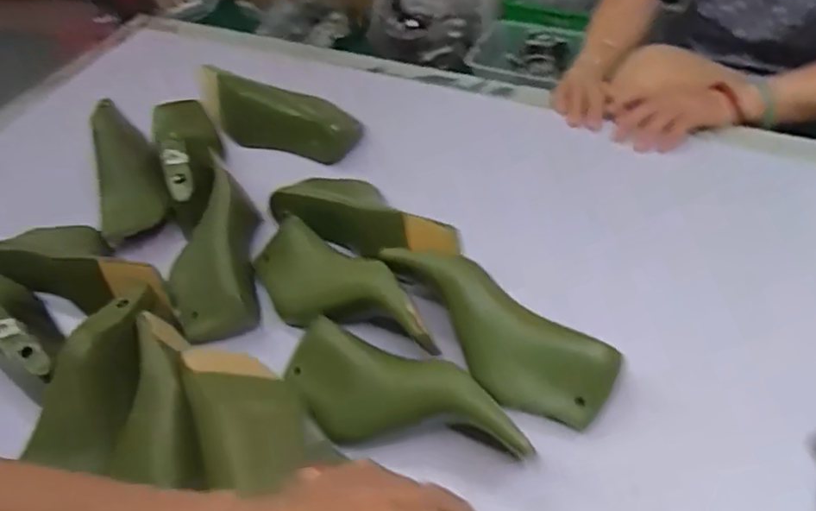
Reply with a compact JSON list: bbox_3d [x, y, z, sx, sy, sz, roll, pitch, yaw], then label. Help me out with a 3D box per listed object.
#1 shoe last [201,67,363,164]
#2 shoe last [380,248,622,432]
[{"bbox_3d":[-0.168,-0.197,0.862,0.231,0.082,0.092,15,52,18],"label":"shoe last"},{"bbox_3d":[0.071,0.061,0.546,0.229,0.063,0.075,40,62,16],"label":"shoe last"}]

